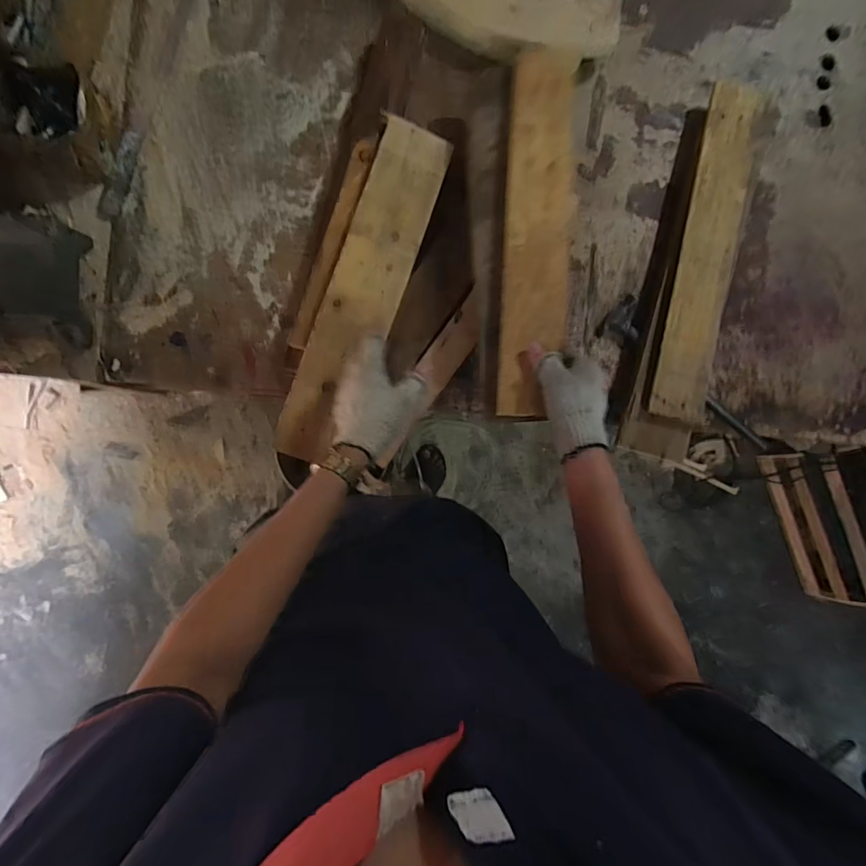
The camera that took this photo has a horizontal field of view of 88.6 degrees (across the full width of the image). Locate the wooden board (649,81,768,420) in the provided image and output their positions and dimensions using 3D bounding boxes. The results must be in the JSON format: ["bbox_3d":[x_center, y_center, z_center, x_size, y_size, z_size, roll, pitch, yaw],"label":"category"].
[{"bbox_3d":[0.395,-0.264,0.642,0.081,0.037,0.494,14,86,-1],"label":"wooden board"}]

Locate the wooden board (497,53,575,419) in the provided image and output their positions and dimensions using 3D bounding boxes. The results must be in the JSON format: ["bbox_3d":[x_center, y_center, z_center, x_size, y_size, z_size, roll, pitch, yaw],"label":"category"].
[{"bbox_3d":[0.128,-0.248,0.546,0.081,0.021,0.460,6,83,-1],"label":"wooden board"}]

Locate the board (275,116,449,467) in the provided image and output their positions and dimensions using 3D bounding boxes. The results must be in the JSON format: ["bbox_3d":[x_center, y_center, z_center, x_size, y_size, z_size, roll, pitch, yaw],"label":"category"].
[{"bbox_3d":[-0.098,-0.193,0.611,0.097,0.024,0.471,22,89,0],"label":"board"}]

